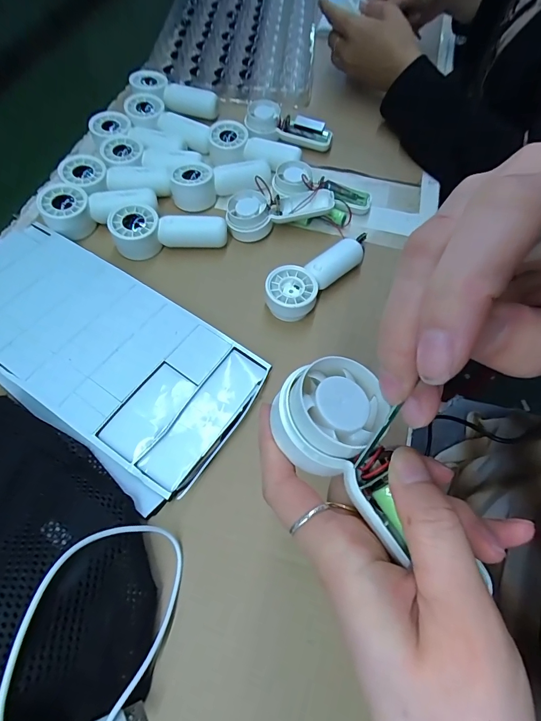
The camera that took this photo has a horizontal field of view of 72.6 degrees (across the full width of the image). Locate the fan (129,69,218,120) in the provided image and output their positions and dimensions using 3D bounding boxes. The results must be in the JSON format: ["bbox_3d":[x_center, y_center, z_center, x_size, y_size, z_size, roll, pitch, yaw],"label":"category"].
[{"bbox_3d":[-0.123,-0.341,0.471,0.111,0.028,0.049,16,65,-7],"label":"fan"}]

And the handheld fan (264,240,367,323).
[{"bbox_3d":[0.040,-0.080,0.354,0.047,0.034,0.108,38,68,17],"label":"handheld fan"}]

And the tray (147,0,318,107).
[{"bbox_3d":[-0.047,-0.540,0.587,0.236,0.022,0.402,6,65,1],"label":"tray"}]

